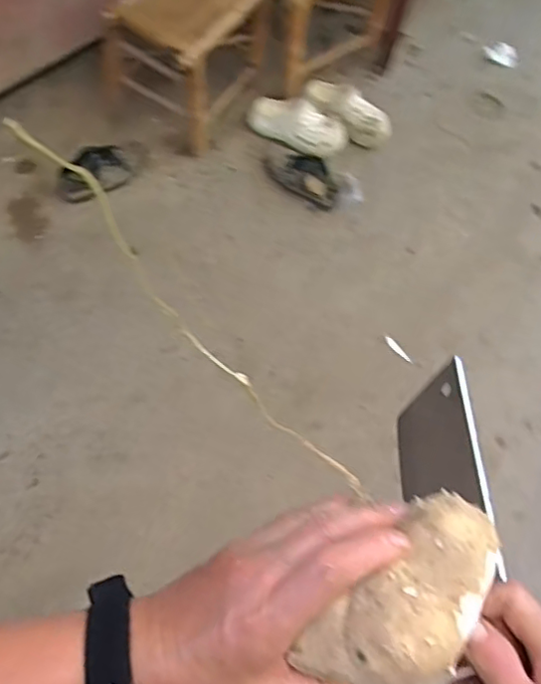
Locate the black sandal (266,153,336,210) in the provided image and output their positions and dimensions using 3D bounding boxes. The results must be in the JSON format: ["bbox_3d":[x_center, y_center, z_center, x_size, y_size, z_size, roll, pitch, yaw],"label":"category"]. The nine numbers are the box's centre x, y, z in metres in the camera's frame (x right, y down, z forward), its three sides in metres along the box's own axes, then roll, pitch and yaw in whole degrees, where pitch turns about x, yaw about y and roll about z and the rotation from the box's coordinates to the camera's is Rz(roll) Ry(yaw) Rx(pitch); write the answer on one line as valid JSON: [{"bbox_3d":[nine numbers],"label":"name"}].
[{"bbox_3d":[0.088,-0.433,1.527,0.215,0.061,0.098,40,69,14],"label":"black sandal"}]

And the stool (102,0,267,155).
[{"bbox_3d":[-0.207,-0.746,1.497,0.292,0.300,0.348,34,68,12],"label":"stool"}]

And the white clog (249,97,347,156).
[{"bbox_3d":[0.067,-0.580,1.546,0.264,0.081,0.108,23,66,7],"label":"white clog"}]

